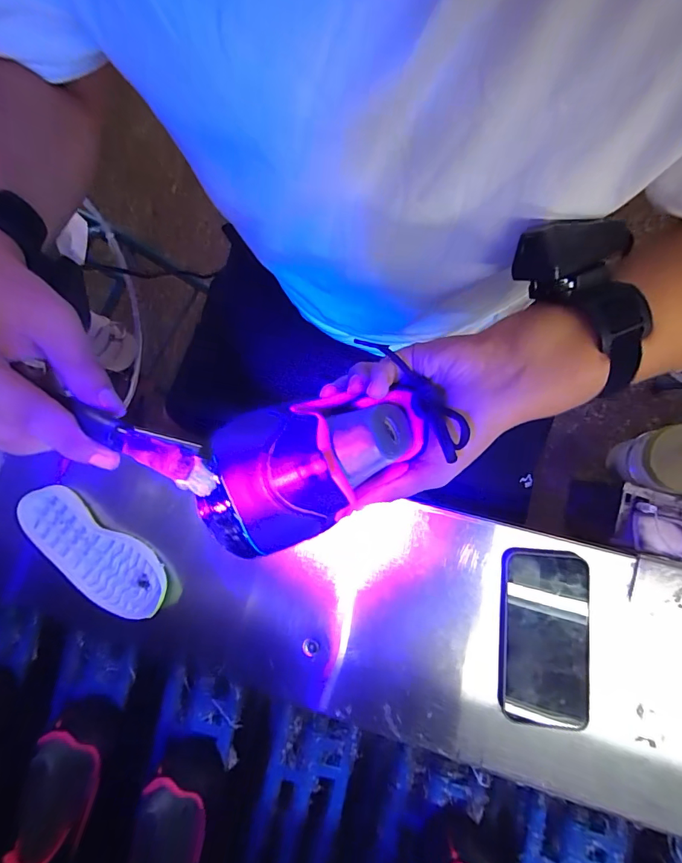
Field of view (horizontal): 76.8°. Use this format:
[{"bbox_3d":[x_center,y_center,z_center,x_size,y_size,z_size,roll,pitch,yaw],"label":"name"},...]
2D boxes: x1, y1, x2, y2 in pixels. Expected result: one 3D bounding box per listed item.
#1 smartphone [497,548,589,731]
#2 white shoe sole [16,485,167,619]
[{"bbox_3d":[0.200,0.204,0.427,0.079,0.015,0.167,3,84,10],"label":"smartphone"},{"bbox_3d":[-0.288,0.138,0.494,0.202,0.022,0.077,34,79,7],"label":"white shoe sole"}]

